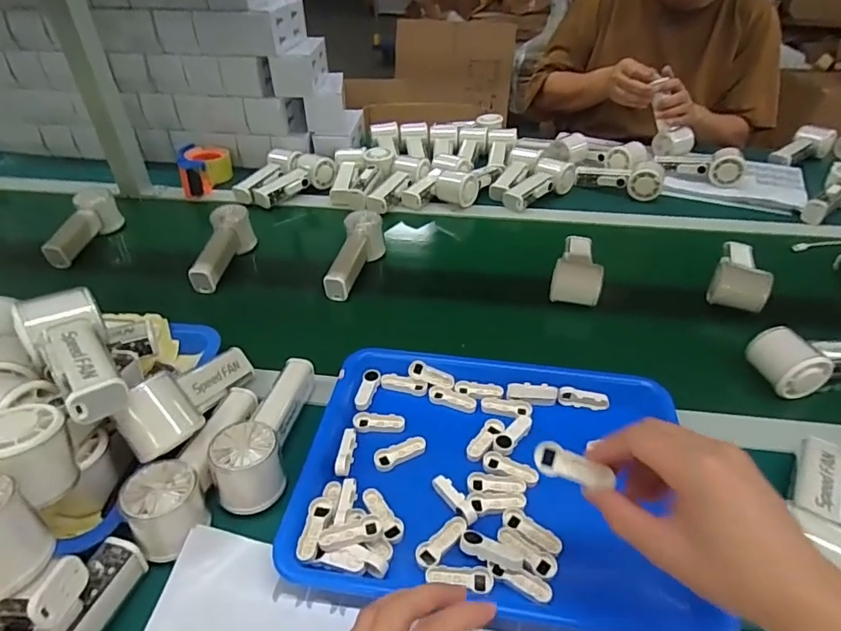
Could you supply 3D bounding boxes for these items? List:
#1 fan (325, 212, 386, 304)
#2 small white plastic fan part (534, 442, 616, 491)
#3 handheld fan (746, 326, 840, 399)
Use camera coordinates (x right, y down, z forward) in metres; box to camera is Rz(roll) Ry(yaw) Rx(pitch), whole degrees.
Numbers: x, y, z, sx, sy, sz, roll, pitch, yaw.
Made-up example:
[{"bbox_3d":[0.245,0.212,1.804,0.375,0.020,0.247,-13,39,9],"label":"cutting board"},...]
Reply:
[{"bbox_3d":[-0.094,-0.085,0.703,0.051,0.062,0.146,7,39,9],"label":"fan"},{"bbox_3d":[0.100,0.100,0.328,0.050,0.011,0.020,17,73,15],"label":"small white plastic fan part"},{"bbox_3d":[0.438,0.052,0.545,0.140,0.065,0.065,-6,39,-7],"label":"handheld fan"}]

